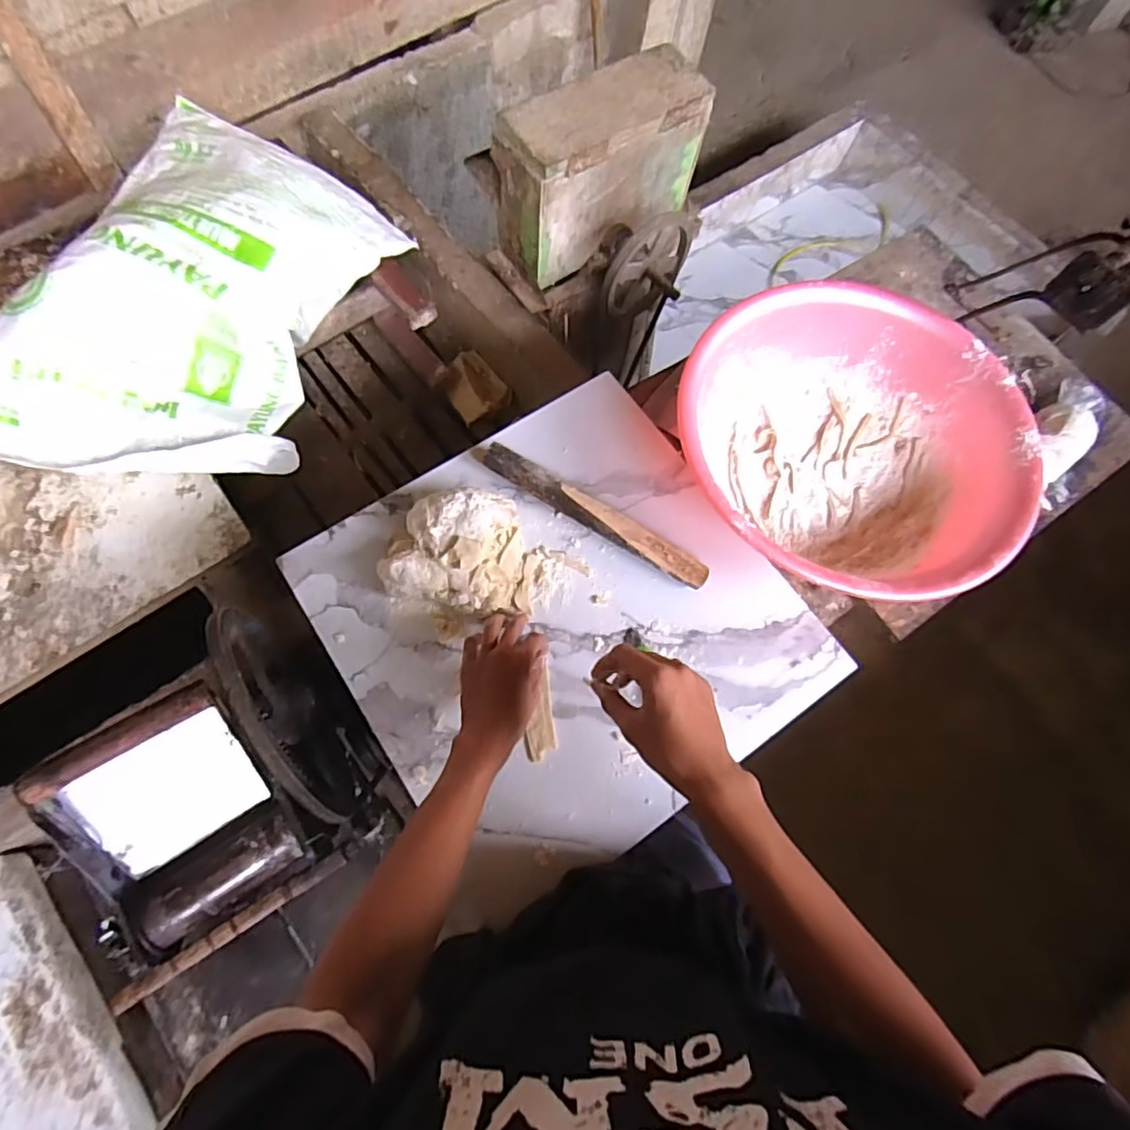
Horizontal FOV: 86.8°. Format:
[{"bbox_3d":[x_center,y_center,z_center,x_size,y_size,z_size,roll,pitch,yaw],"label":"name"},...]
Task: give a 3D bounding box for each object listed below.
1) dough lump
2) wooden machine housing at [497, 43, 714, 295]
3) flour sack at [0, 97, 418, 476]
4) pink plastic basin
[{"bbox_3d":[-0.099,-0.011,0.686,0.214,0.070,0.140,10,67,1],"label":"dough lump"},{"bbox_3d":[0.059,-0.670,1.011,0.343,0.219,0.130,-34,73,-16],"label":"wooden machine housing"},{"bbox_3d":[-0.563,-0.427,0.948,0.417,0.181,0.670,14,67,3],"label":"flour sack"},{"bbox_3d":[0.343,-0.142,0.733,0.398,0.124,0.384,1,67,-3],"label":"pink plastic basin"}]

